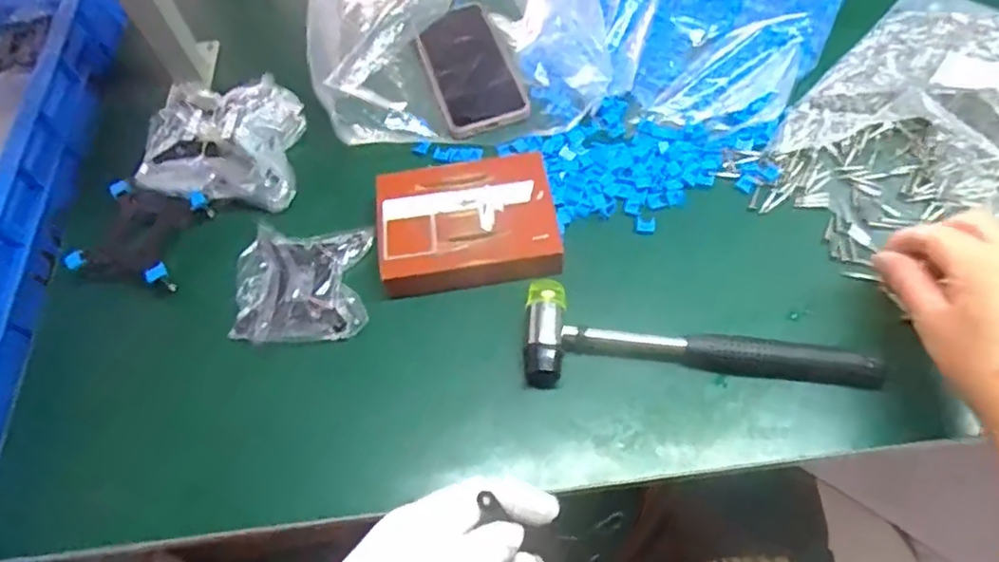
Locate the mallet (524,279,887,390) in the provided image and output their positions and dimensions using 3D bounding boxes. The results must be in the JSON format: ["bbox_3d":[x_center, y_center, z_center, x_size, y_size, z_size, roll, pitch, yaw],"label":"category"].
[{"bbox_3d":[0.140,0.042,0.433,0.240,0.021,0.076,2,61,5],"label":"mallet"}]

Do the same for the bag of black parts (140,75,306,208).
[{"bbox_3d":[-0.237,-0.124,0.528,0.118,0.042,0.111,3,61,5],"label":"bag of black parts"}]

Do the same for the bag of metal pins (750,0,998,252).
[{"bbox_3d":[0.371,-0.145,0.503,0.340,0.045,0.215,-37,65,-15],"label":"bag of metal pins"}]

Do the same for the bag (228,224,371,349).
[{"bbox_3d":[-0.158,0.000,0.486,0.107,0.016,0.102,-1,61,3],"label":"bag"}]

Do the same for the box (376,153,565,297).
[{"bbox_3d":[-0.025,-0.045,0.488,0.136,0.029,0.119,-8,61,0],"label":"box"}]

